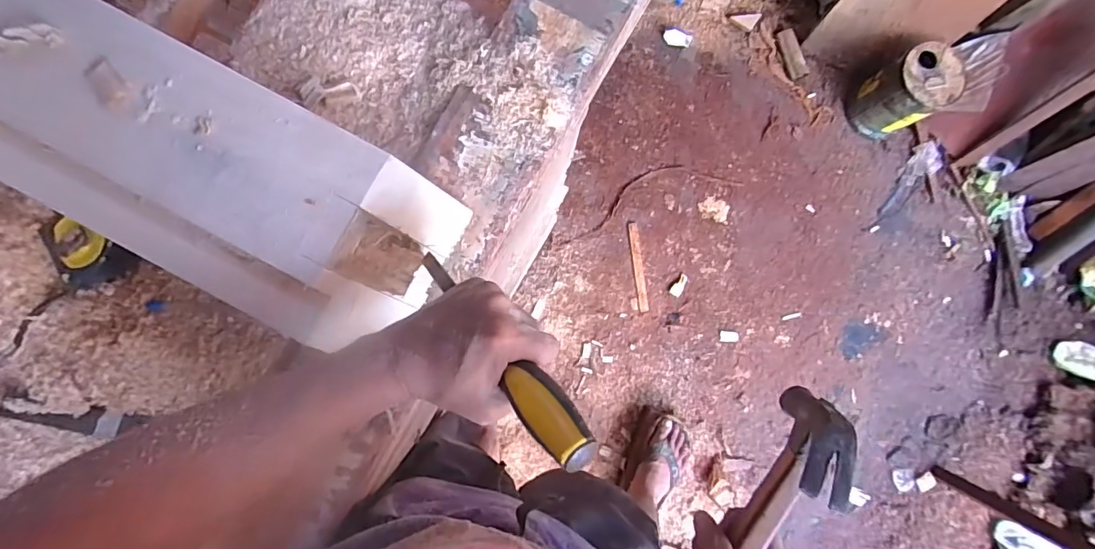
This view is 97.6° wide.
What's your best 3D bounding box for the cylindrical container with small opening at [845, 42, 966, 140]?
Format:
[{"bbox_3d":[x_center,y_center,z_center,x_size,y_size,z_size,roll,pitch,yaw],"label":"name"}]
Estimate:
[{"bbox_3d":[0.947,-0.488,1.271,0.185,0.238,0.178,-34,86,-7],"label":"cylindrical container with small opening"}]

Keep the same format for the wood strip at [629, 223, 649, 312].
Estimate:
[{"bbox_3d":[0.248,-0.020,1.298,0.028,0.008,0.239,-7,84,-4],"label":"wood strip"}]

